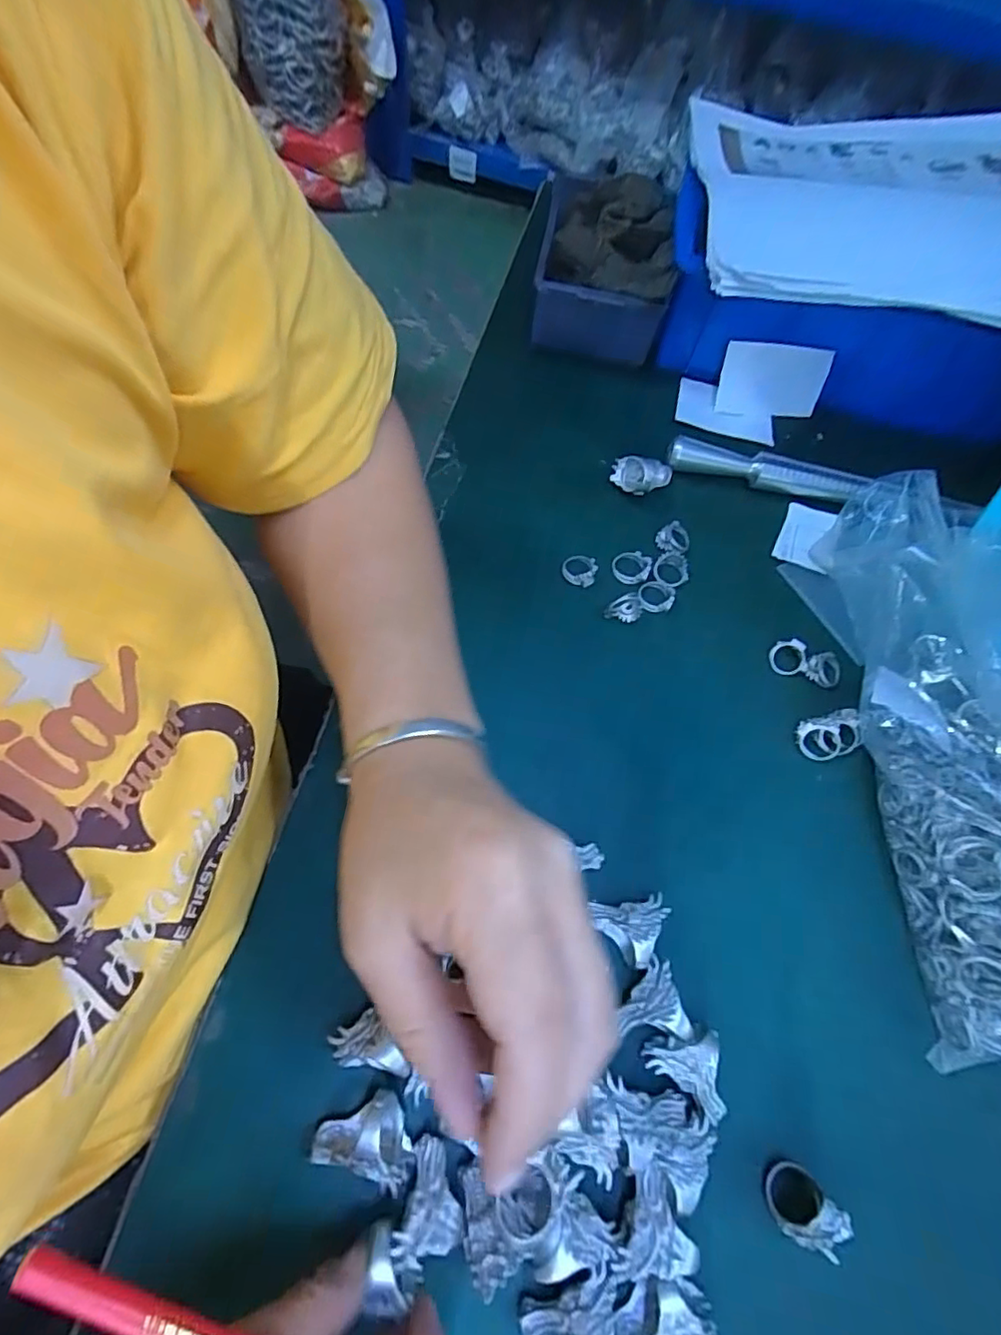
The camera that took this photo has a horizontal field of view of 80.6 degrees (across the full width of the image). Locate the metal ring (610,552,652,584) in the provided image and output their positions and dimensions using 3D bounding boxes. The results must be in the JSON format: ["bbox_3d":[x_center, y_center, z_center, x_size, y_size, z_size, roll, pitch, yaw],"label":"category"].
[{"bbox_3d":[0.083,-0.064,0.372,0.023,0.004,0.022,1,68,-2],"label":"metal ring"}]

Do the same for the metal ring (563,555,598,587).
[{"bbox_3d":[0.049,-0.061,0.371,0.021,0.004,0.019,17,68,5],"label":"metal ring"}]

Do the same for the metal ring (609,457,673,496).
[{"bbox_3d":[0.095,-0.128,0.396,0.039,0.021,0.020,11,68,2],"label":"metal ring"}]

